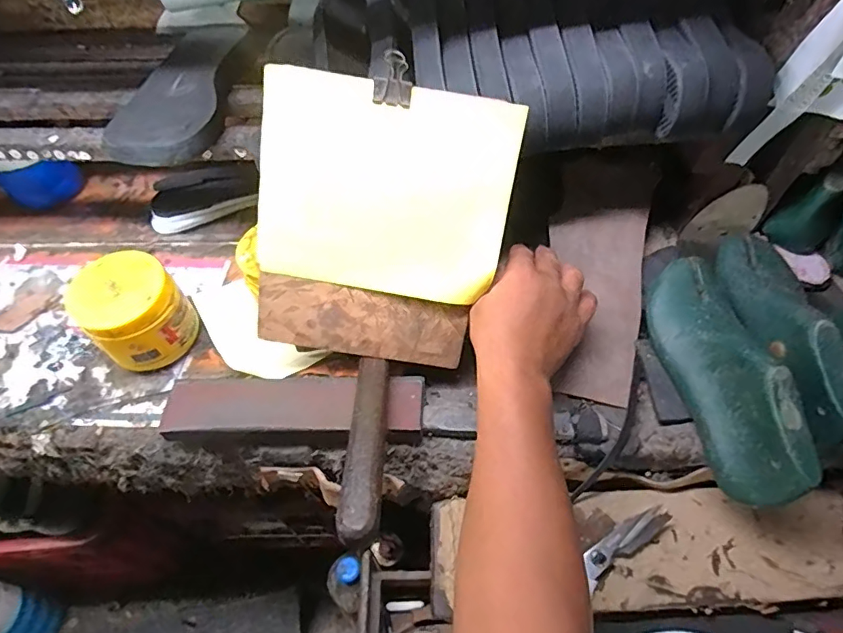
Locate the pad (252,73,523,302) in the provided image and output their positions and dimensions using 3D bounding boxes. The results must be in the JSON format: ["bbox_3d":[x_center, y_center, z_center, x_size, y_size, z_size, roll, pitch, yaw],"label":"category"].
[{"bbox_3d":[-0.032,-0.106,0.424,0.213,0.172,0.021,9,18,2],"label":"pad"}]

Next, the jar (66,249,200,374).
[{"bbox_3d":[-0.299,0.000,0.512,0.089,0.101,0.090,-1,53,1],"label":"jar"}]

